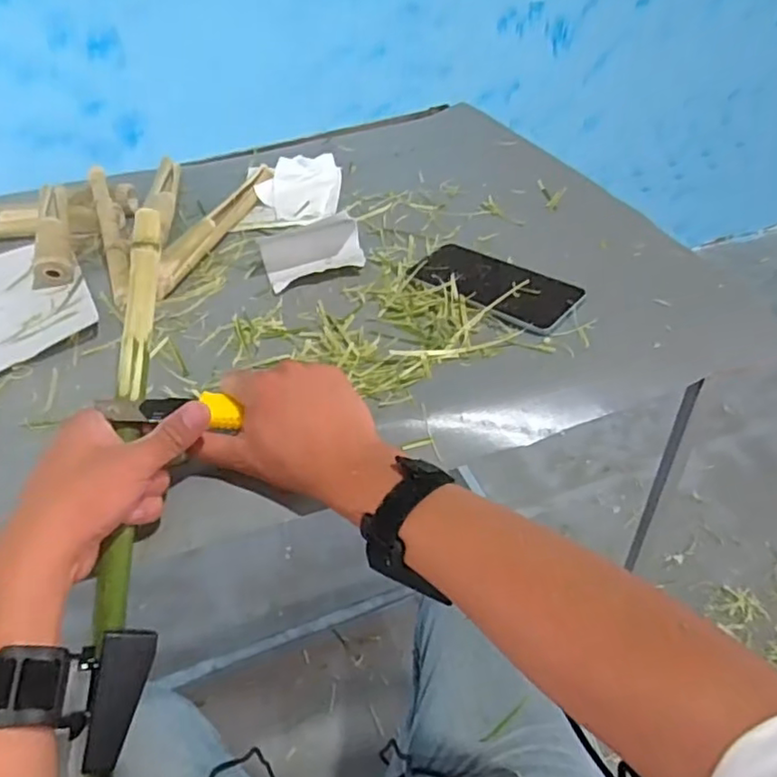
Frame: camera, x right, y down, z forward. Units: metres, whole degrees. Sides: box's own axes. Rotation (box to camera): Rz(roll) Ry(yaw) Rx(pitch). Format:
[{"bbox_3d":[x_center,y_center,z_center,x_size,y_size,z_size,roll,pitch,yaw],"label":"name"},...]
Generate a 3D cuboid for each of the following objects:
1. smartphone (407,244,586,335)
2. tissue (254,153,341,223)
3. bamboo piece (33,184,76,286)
[{"bbox_3d":[0.096,-0.098,0.586,0.157,0.012,0.074,28,52,33],"label":"smartphone"},{"bbox_3d":[-0.109,-0.245,0.760,0.095,0.026,0.142,-3,41,4],"label":"tissue"},{"bbox_3d":[-0.367,-0.173,0.684,0.033,0.034,0.146,-15,55,-10],"label":"bamboo piece"}]

